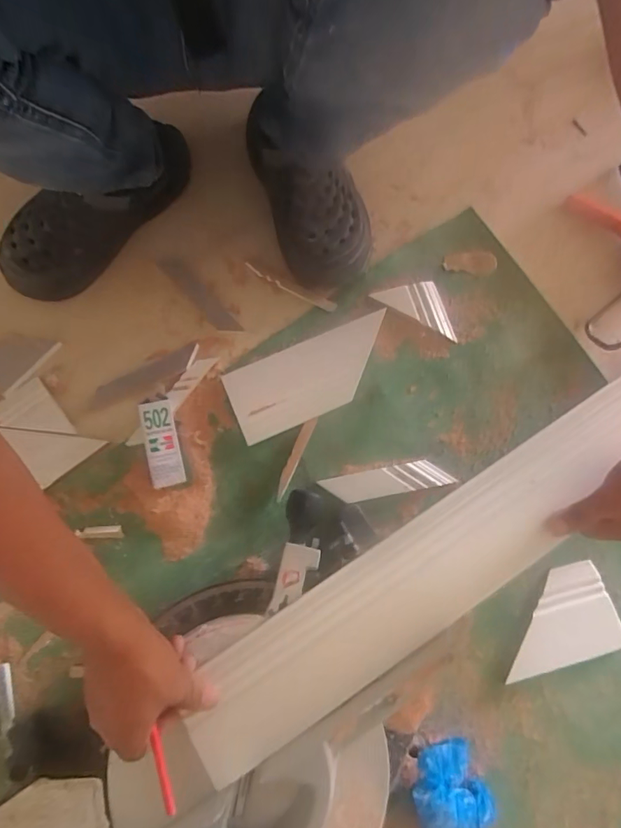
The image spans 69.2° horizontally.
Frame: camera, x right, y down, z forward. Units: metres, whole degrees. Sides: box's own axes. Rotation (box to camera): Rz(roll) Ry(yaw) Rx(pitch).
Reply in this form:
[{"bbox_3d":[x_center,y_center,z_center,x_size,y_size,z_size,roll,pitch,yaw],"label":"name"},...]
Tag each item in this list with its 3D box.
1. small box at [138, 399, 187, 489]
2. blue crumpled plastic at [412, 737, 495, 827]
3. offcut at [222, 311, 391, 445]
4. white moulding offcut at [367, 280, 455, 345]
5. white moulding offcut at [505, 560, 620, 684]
[{"bbox_3d":[-0.181,0.038,0.553,0.036,0.032,0.103,-14,78,-4],"label":"small box"},{"bbox_3d":[0.142,0.382,0.463,0.078,0.053,0.083,0,77,-1],"label":"blue crumpled plastic"},{"bbox_3d":[0.004,-0.048,0.581,0.217,0.012,0.098,-23,78,-6],"label":"offcut"},{"bbox_3d":[0.150,-0.151,0.608,0.121,0.005,0.056,30,78,6],"label":"white moulding offcut"},{"bbox_3d":[0.281,0.235,0.521,0.136,0.018,0.094,-15,78,-4],"label":"white moulding offcut"}]

